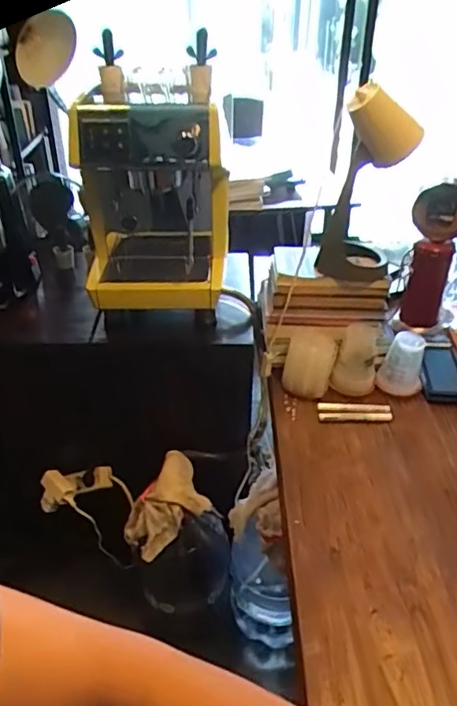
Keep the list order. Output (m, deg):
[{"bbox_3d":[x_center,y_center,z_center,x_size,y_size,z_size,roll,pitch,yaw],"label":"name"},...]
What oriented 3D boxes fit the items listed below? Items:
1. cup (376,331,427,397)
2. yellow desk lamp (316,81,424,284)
[{"bbox_3d":[0.364,0.018,1.180,0.085,0.113,0.087,12,37,17],"label":"cup"},{"bbox_3d":[0.270,-0.314,1.109,0.153,0.384,0.182,9,36,12],"label":"yellow desk lamp"}]

